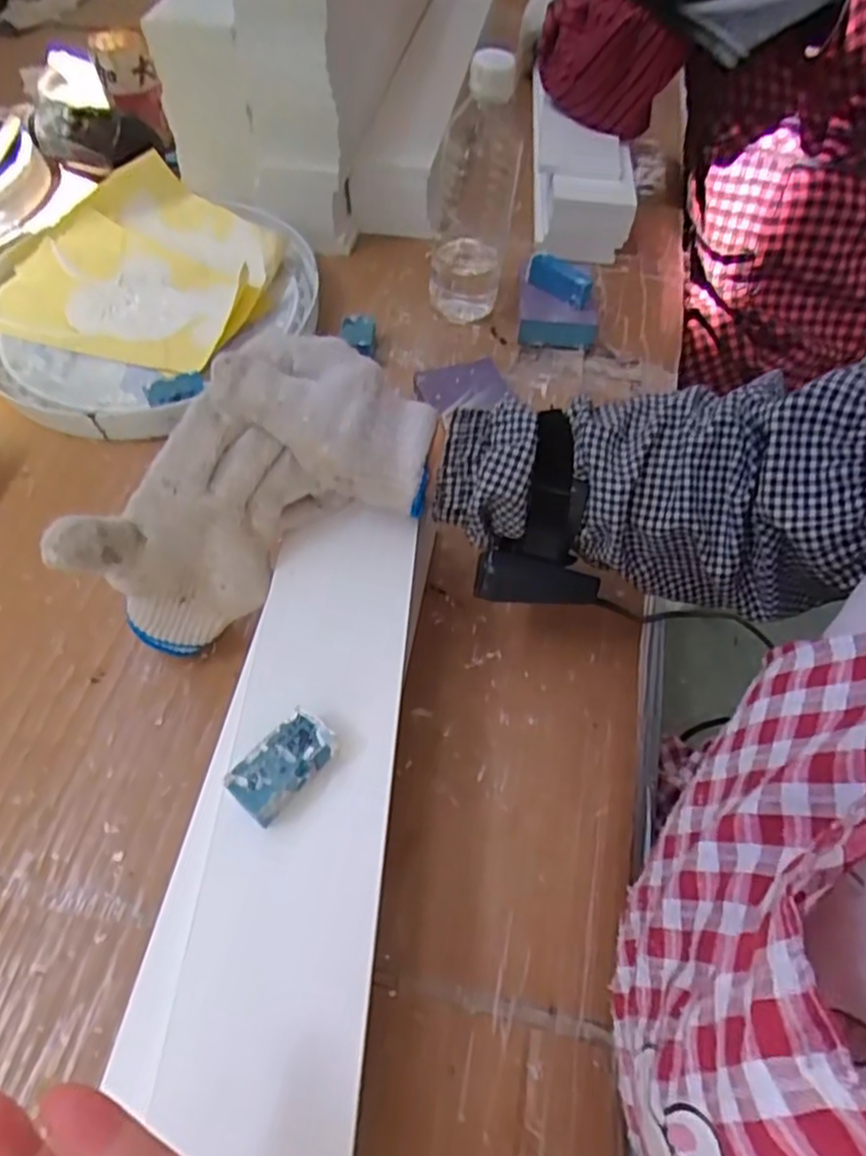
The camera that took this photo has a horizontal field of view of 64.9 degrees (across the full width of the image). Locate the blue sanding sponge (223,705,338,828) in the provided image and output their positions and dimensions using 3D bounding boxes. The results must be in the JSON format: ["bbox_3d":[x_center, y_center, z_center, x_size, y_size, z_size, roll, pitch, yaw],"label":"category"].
[{"bbox_3d":[-0.071,0.089,0.324,0.025,0.019,0.050,36,64,22],"label":"blue sanding sponge"}]

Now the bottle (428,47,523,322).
[{"bbox_3d":[0.035,-0.322,0.579,0.070,0.208,0.058,5,58,3],"label":"bottle"}]

